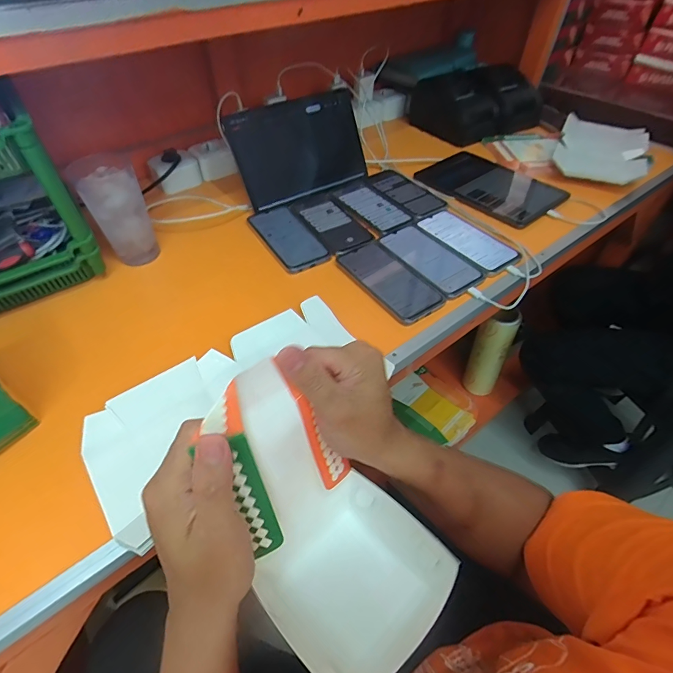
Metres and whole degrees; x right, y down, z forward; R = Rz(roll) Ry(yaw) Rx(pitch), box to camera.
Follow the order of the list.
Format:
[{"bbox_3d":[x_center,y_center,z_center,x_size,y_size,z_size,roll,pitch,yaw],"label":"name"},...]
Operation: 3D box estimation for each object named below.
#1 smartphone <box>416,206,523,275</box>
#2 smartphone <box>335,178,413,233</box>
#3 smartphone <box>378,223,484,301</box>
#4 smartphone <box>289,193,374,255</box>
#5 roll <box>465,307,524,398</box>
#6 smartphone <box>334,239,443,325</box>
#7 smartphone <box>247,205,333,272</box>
[{"bbox_3d":[0.213,-0.159,0.644,0.085,0.015,0.168,-25,53,-20],"label":"smartphone"},{"bbox_3d":[0.064,-0.239,0.712,0.079,0.011,0.153,-27,53,-22],"label":"smartphone"},{"bbox_3d":[0.146,-0.126,0.614,0.085,0.007,0.172,-24,53,-20],"label":"smartphone"},{"bbox_3d":[-0.013,-0.200,0.682,0.087,0.009,0.170,-24,52,-20],"label":"smartphone"},{"bbox_3d":[0.439,0.049,1.135,0.095,0.286,0.066,27,54,22],"label":"roll"},{"bbox_3d":[0.077,-0.087,0.583,0.087,0.004,0.171,-25,53,-21],"label":"smartphone"},{"bbox_3d":[-0.081,-0.170,0.652,0.078,0.008,0.175,-23,52,-19],"label":"smartphone"}]

